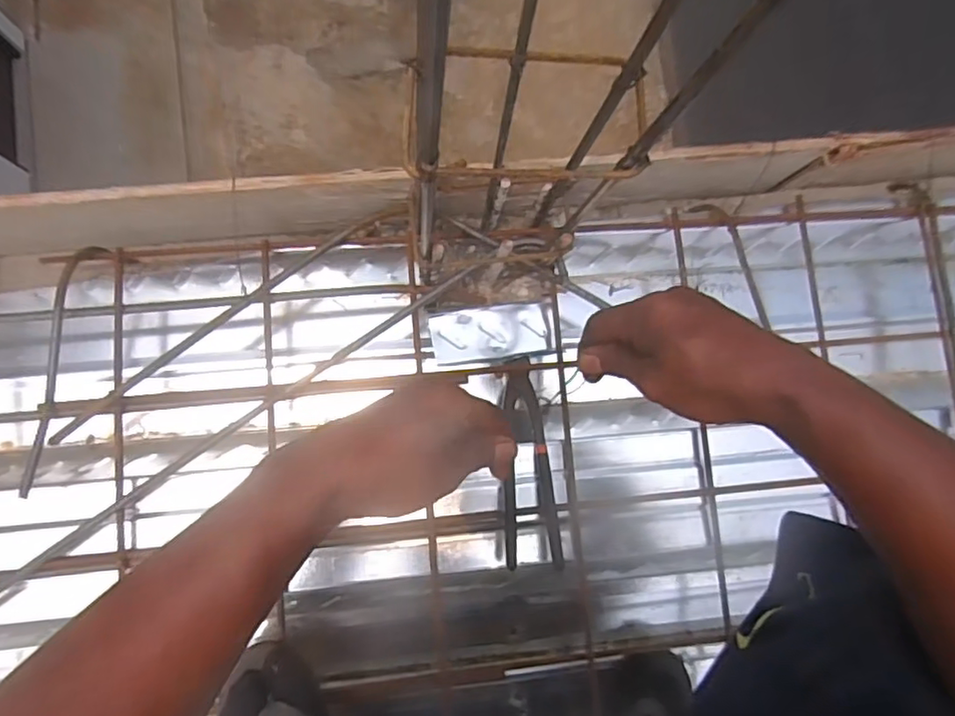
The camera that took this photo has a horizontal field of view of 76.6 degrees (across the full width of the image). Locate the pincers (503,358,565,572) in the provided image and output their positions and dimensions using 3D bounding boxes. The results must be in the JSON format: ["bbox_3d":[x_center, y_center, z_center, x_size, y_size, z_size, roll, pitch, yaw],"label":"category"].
[{"bbox_3d":[0.051,0.106,0.642,0.055,0.024,0.223,-1,63,-6],"label":"pincers"}]

